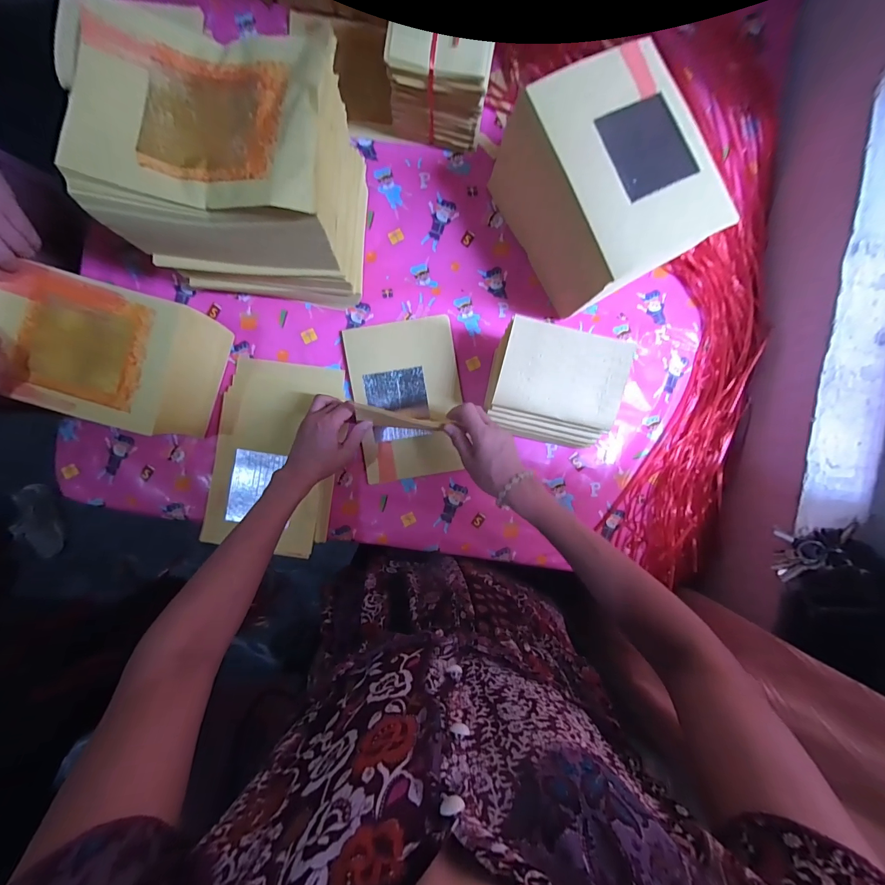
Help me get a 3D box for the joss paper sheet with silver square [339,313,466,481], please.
[{"bbox_3d":[-0.051,-0.062,0.587,0.158,0.012,0.229,-9,93,-2],"label":"joss paper sheet with silver square"}]

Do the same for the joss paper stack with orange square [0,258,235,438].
[{"bbox_3d":[-0.429,-0.113,0.507,0.220,0.130,0.161,14,92,-3],"label":"joss paper stack with orange square"}]

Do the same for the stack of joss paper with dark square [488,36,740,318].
[{"bbox_3d":[0.204,-0.316,0.508,0.167,0.170,0.224,-29,94,-1],"label":"stack of joss paper with dark square"}]

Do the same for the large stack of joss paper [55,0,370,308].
[{"bbox_3d":[-0.217,-0.292,0.450,0.227,0.232,0.181,5,92,-3],"label":"large stack of joss paper"}]

